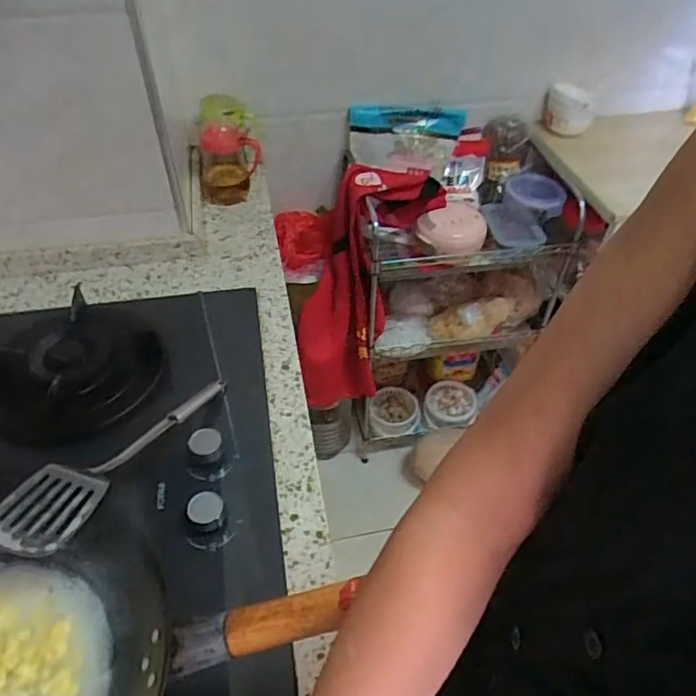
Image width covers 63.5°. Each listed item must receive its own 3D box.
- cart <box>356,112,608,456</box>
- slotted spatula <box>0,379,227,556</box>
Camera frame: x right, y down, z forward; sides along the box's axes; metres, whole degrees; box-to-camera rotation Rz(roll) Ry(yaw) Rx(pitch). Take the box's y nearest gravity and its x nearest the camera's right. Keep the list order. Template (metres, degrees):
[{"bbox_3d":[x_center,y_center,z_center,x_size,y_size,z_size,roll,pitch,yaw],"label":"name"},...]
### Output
[{"bbox_3d":[0.272,-0.113,1.466,0.520,0.734,0.350,-5,47,-6],"label":"cart"},{"bbox_3d":[-0.231,0.106,0.621,0.073,0.028,0.343,14,21,12],"label":"slotted spatula"}]

